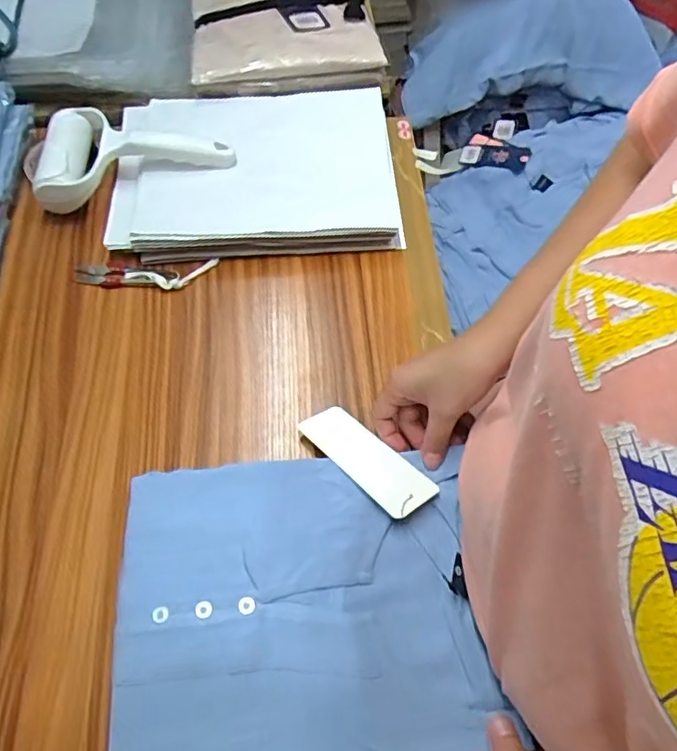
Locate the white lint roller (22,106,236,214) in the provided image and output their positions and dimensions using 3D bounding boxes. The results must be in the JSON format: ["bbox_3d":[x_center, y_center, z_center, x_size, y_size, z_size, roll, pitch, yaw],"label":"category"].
[{"bbox_3d":[-0.223,-0.240,0.600,0.204,0.055,0.128,-17,63,-10],"label":"white lint roller"}]

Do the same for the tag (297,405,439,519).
[{"bbox_3d":[0.021,0.064,0.457,0.046,0.007,0.119,-34,53,-29],"label":"tag"}]

